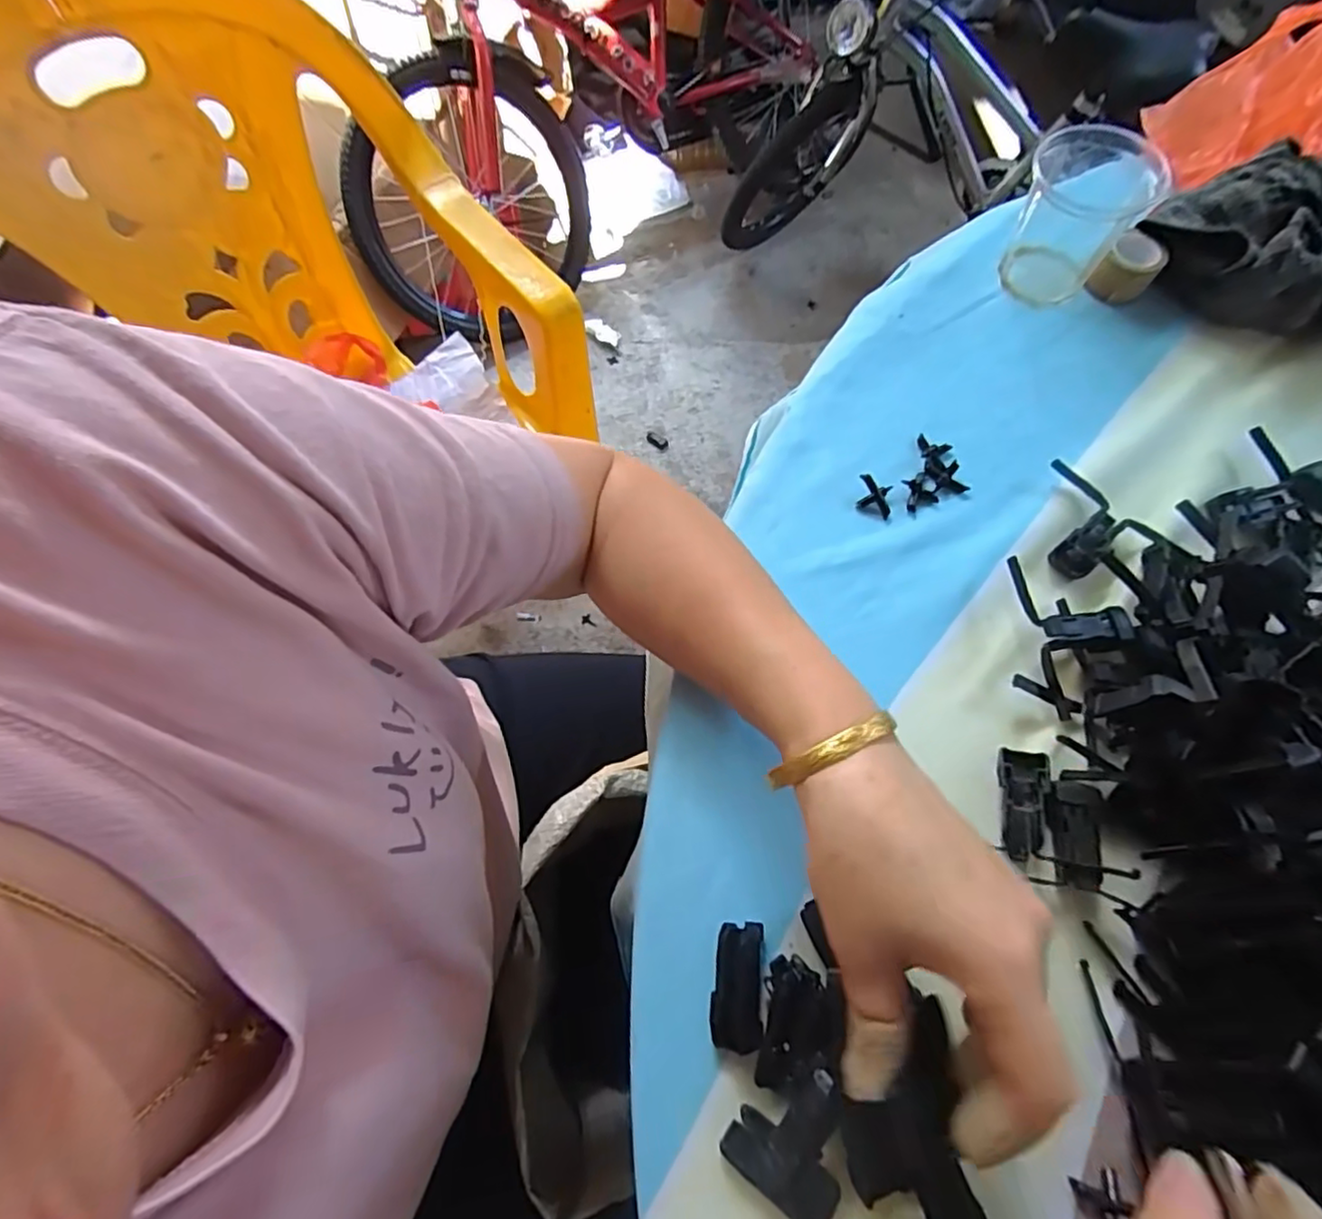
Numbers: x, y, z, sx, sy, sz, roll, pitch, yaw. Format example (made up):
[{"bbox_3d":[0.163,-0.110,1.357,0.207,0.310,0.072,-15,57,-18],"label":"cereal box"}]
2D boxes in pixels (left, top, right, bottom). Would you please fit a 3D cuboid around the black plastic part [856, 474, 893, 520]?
[{"bbox_3d":[0.121,-0.063,0.364,0.019,0.009,0.021,10,70,5],"label":"black plastic part"}]

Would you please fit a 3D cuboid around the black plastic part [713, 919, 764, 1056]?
[{"bbox_3d":[0.033,0.159,0.272,0.020,0.014,0.046,6,69,3],"label":"black plastic part"}]

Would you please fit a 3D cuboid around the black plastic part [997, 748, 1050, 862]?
[{"bbox_3d":[0.165,0.088,0.292,0.019,0.010,0.049,9,70,4],"label":"black plastic part"}]

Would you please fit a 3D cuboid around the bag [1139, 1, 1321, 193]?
[{"bbox_3d":[0.414,-0.349,0.440,0.141,0.058,0.105,-38,73,-13],"label":"bag"}]

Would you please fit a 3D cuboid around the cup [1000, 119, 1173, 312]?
[{"bbox_3d":[0.256,-0.245,0.396,0.067,0.075,0.068,0,69,1],"label":"cup"}]

